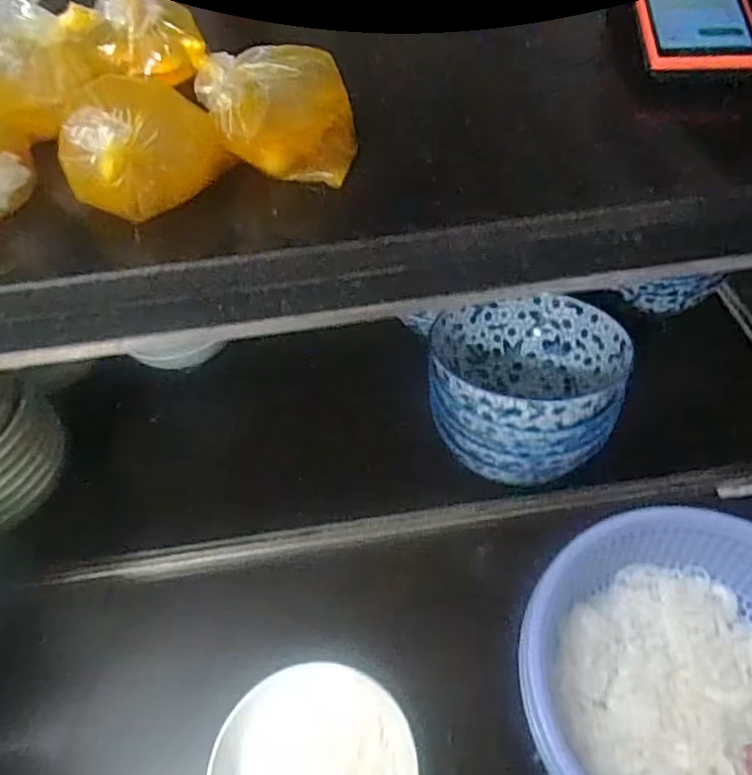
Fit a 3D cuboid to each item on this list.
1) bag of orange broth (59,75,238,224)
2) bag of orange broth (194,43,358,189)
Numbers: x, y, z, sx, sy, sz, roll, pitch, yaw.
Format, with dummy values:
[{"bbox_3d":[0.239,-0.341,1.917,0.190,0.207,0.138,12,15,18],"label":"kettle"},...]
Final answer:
[{"bbox_3d":[-0.158,-0.163,0.438,0.098,0.067,0.052,-35,57,-22],"label":"bag of orange broth"},{"bbox_3d":[-0.067,-0.193,0.459,0.098,0.072,0.073,6,52,9],"label":"bag of orange broth"}]

